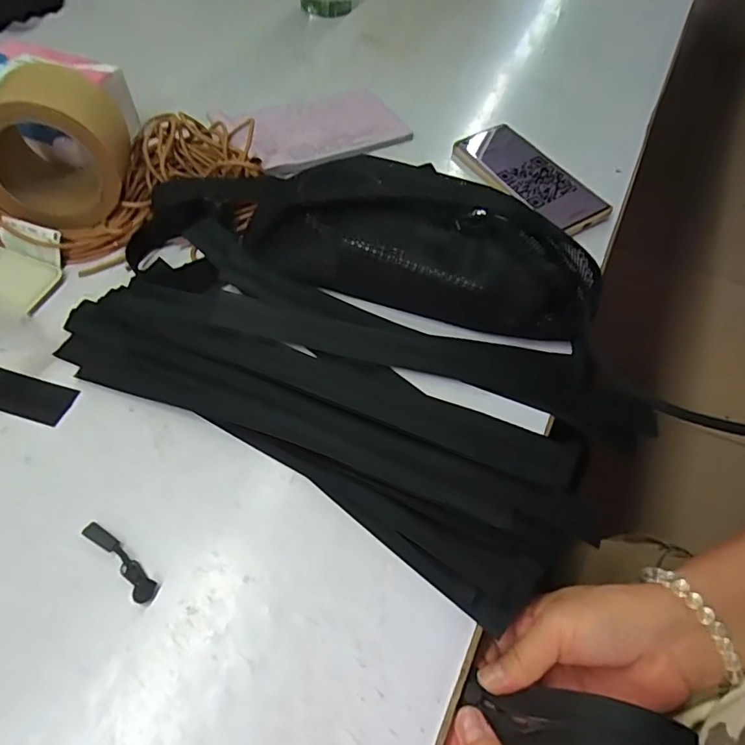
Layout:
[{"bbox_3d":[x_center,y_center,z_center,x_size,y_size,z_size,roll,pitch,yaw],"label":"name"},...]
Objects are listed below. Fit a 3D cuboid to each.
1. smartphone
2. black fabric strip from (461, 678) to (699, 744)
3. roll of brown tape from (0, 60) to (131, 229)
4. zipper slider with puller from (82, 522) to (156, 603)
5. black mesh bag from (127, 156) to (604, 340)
[{"bbox_3d":[0.158,-0.203,0.534,0.074,0.015,0.170,-29,63,-21],"label":"smartphone"},{"bbox_3d":[0.100,0.182,0.261,0.106,0.027,0.032,-14,44,41],"label":"black fabric strip"},{"bbox_3d":[-0.264,-0.183,0.432,0.103,0.104,0.085,-7,58,-9],"label":"roll of brown tape"},{"bbox_3d":[-0.151,0.112,0.310,0.061,0.008,0.013,37,62,19],"label":"zipper slider with puller"},{"bbox_3d":[-0.002,-0.121,0.425,0.386,0.083,0.102,13,57,4],"label":"black mesh bag"}]

